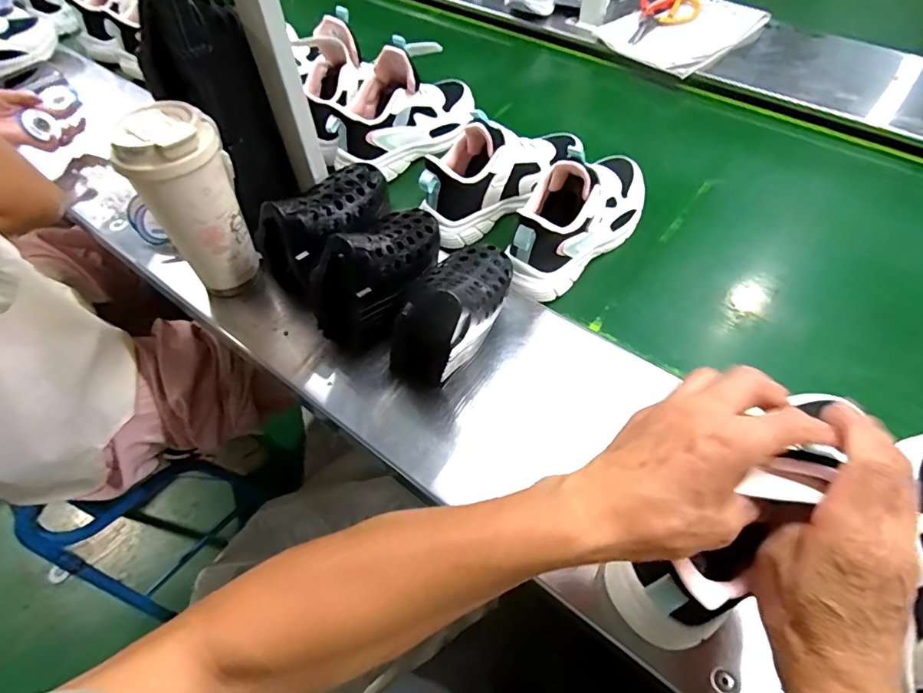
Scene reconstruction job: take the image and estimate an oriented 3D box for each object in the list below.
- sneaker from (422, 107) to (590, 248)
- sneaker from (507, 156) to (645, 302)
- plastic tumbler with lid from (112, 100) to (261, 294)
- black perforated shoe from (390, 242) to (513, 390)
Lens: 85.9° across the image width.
[{"bbox_3d":[0.055,-0.230,0.625,0.096,0.114,0.236,37,65,24],"label":"sneaker"},{"bbox_3d":[0.142,-0.161,0.581,0.087,0.123,0.240,37,65,24],"label":"sneaker"},{"bbox_3d":[-0.260,-0.144,0.497,0.083,0.176,0.084,-1,56,2],"label":"plastic tumbler with lid"},{"bbox_3d":[-0.001,-0.033,0.463,0.065,0.122,0.132,38,65,24],"label":"black perforated shoe"}]

